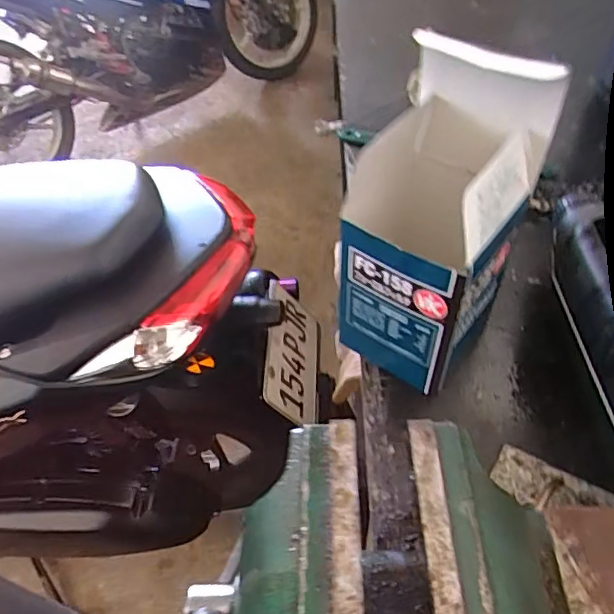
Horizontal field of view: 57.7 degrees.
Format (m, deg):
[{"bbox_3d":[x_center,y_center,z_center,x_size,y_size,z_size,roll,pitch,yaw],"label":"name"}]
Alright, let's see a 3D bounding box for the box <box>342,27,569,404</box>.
[{"bbox_3d":[0.106,-0.068,0.442,0.108,0.219,0.144,26,56,24],"label":"box"}]

